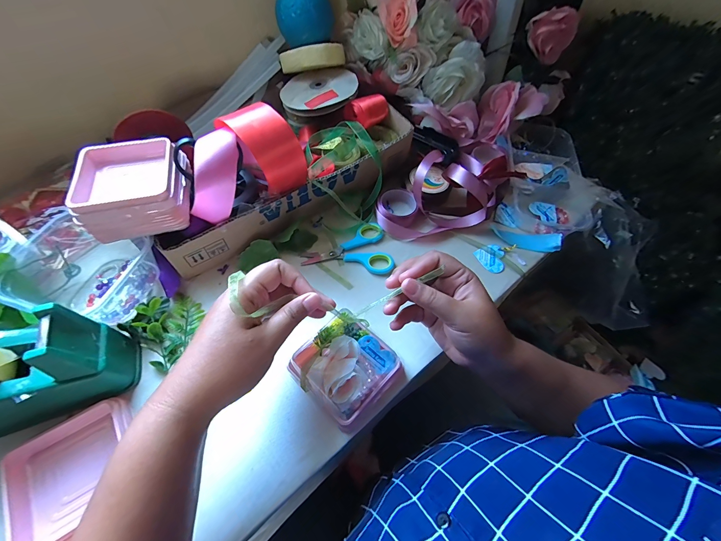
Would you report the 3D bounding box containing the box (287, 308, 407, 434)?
[{"bbox_3d":[-0.011,0.095,0.303,0.087,0.047,0.088,-37,68,-23],"label":"box"}]

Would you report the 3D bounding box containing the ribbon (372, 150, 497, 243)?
[{"bbox_3d":[0.114,-0.105,0.418,0.175,0.067,0.115,-31,66,-20],"label":"ribbon"}]

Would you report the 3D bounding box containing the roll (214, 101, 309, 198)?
[{"bbox_3d":[-0.104,-0.119,0.335,0.083,0.095,0.059,35,63,16],"label":"roll"}]

